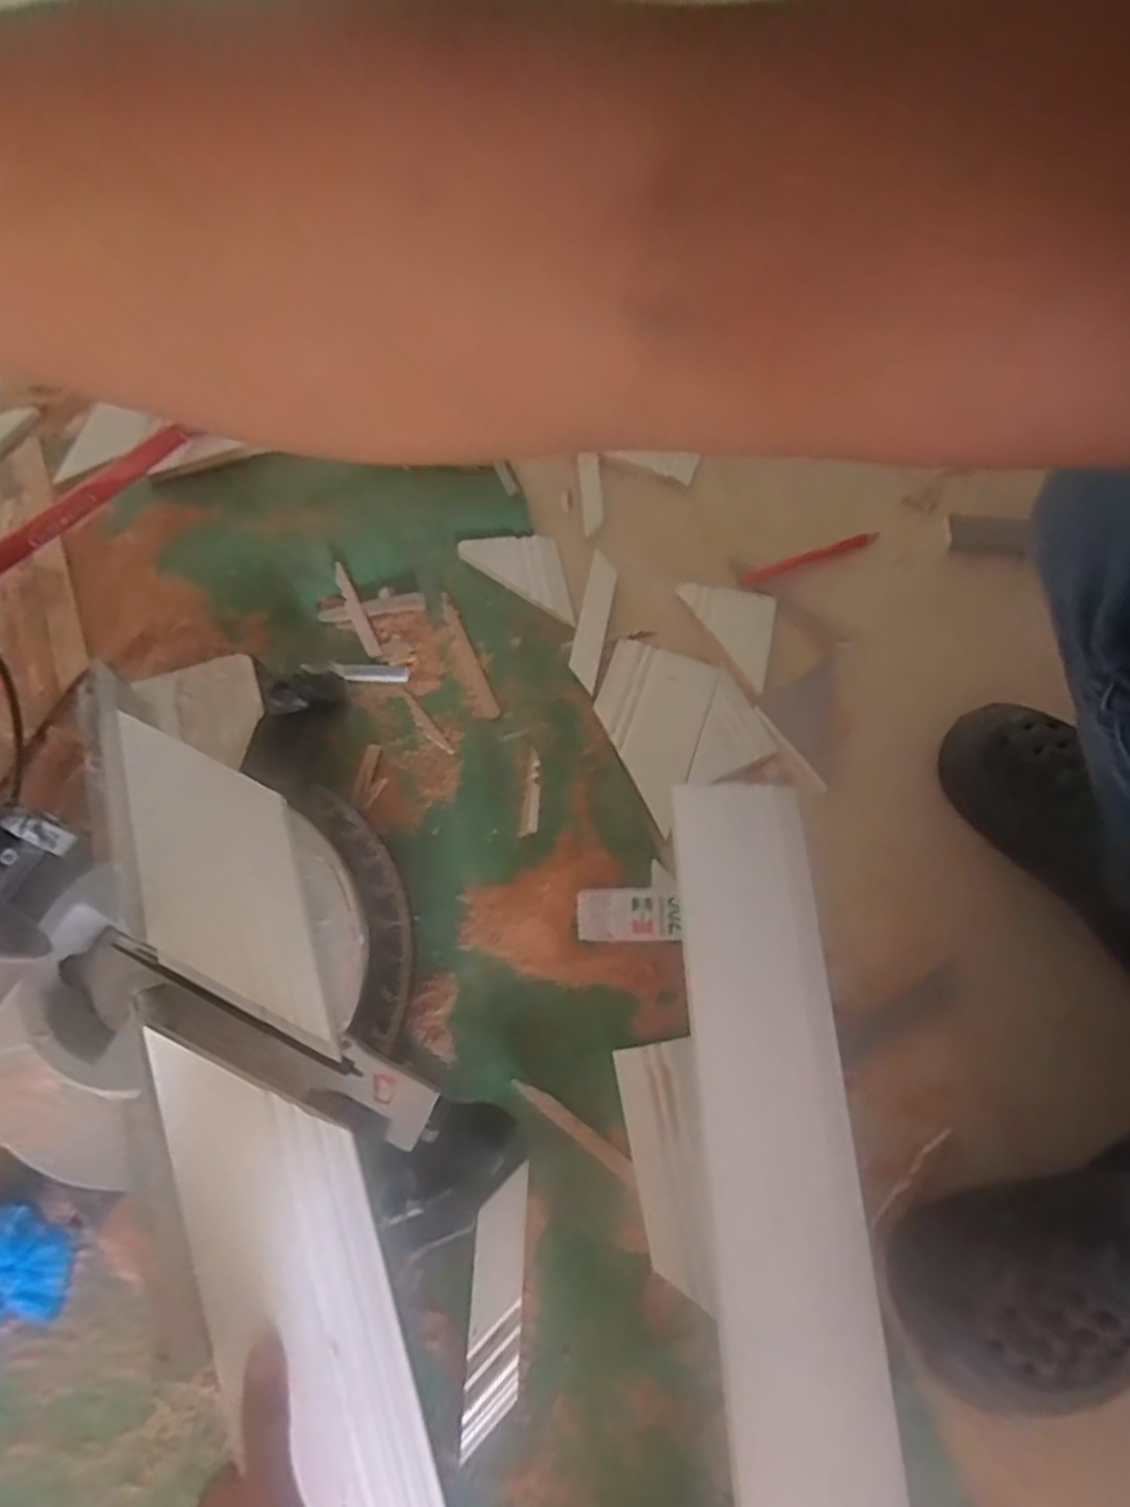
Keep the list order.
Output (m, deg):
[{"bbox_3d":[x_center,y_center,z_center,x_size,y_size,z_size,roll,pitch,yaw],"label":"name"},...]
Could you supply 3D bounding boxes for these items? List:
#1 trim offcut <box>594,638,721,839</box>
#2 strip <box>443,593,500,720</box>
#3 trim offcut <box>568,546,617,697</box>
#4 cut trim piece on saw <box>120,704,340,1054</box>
[{"bbox_3d":[0.072,-0.024,0.640,0.097,0.015,0.156,19,70,4],"label":"trim offcut"},{"bbox_3d":[-0.093,-0.090,0.668,0.019,0.007,0.132,-21,72,-10],"label":"strip"},{"bbox_3d":[0.027,-0.126,0.677,0.028,0.014,0.135,11,69,1],"label":"trim offcut"},{"bbox_3d":[-0.235,0.086,0.492,0.096,0.023,0.243,-16,70,-8],"label":"cut trim piece on saw"}]

